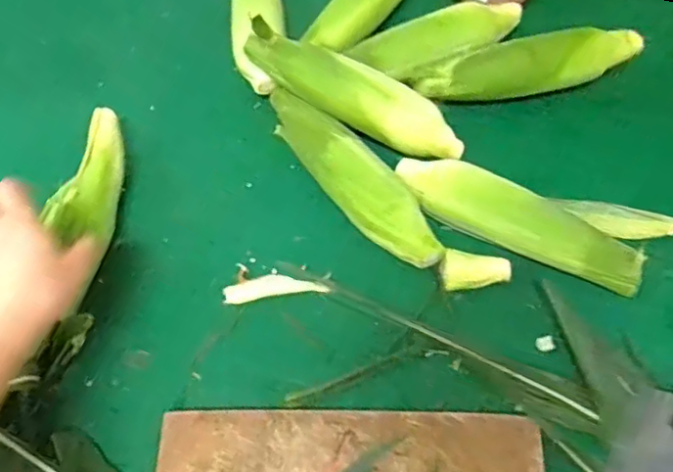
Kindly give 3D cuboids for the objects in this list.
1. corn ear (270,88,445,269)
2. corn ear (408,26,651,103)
[{"bbox_3d":[0.011,-0.060,0.588,0.052,0.055,0.232,-31,67,-16],"label":"corn ear"},{"bbox_3d":[0.196,-0.173,0.637,0.217,0.057,0.049,-8,63,-6],"label":"corn ear"}]

